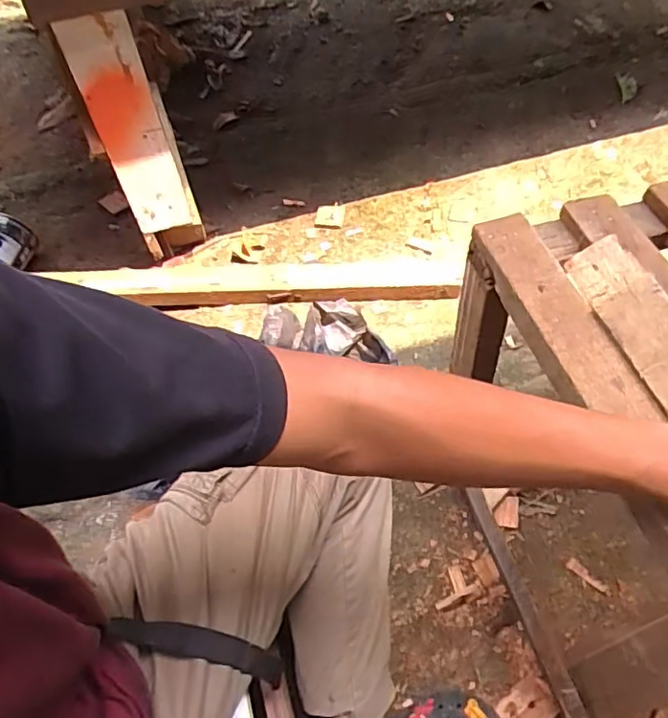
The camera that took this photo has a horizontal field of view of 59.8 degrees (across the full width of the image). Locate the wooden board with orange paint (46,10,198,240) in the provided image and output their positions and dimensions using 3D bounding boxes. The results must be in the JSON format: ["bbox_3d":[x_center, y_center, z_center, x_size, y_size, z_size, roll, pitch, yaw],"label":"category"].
[{"bbox_3d":[-0.338,-0.370,0.984,0.104,0.426,0.030,-17,62,-8],"label":"wooden board with orange paint"}]

